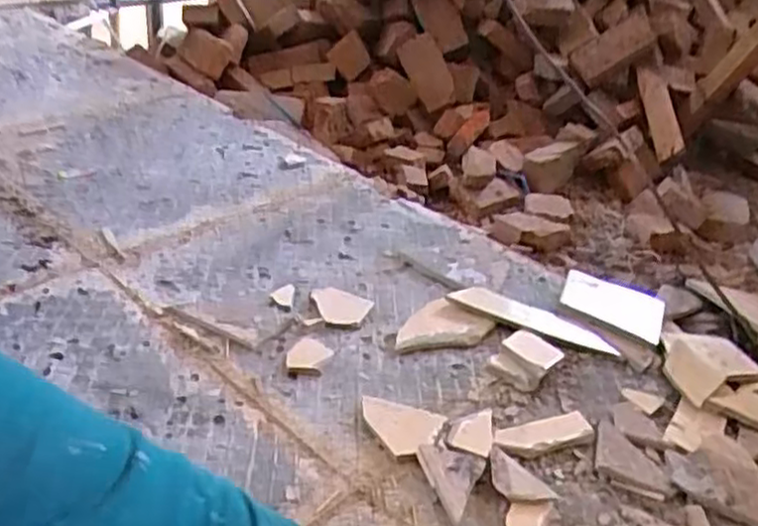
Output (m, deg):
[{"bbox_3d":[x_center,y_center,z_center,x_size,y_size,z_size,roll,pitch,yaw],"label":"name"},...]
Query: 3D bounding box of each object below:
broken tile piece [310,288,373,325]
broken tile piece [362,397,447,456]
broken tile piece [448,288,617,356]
[{"bbox_3d":[-0.046,0.052,0.936,0.070,0.010,0.087,-6,33,-20],"label":"broken tile piece"},{"bbox_3d":[0.017,0.168,0.756,0.088,0.014,0.069,17,32,18],"label":"broken tile piece"},{"bbox_3d":[0.194,0.071,0.925,0.209,0.019,0.041,20,33,22],"label":"broken tile piece"}]

